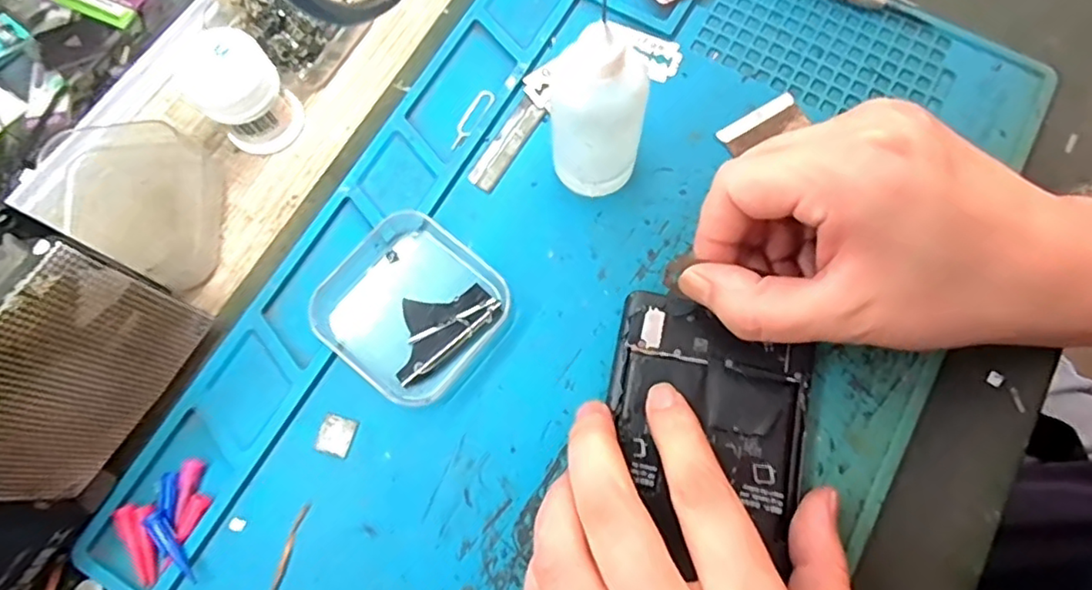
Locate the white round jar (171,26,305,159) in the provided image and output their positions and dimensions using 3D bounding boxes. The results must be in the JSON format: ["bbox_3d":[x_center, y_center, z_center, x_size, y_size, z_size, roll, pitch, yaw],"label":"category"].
[{"bbox_3d":[-0.128,-0.085,0.259,0.034,0.044,0.030,-36,77,-8],"label":"white round jar"}]

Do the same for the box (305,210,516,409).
[{"bbox_3d":[-0.052,0.005,0.242,0.066,0.016,0.064,39,79,10],"label":"box"}]

